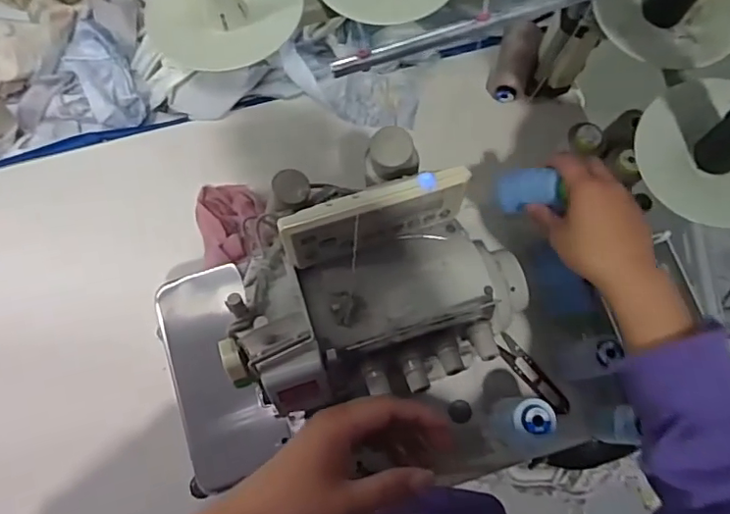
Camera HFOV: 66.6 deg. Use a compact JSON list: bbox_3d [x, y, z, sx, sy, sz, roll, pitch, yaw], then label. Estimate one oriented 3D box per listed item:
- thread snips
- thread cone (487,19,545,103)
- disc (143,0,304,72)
[{"bbox_3d":[0.202,0.141,0.667,0.027,0.012,0.113,-38,80,-10],"label":"thread snips"},{"bbox_3d":[0.204,-0.267,0.753,0.053,0.048,0.114,18,76,3],"label":"thread cone"},{"bbox_3d":[-0.110,-0.208,0.411,0.117,0.083,0.104,-35,79,-10],"label":"disc"}]

